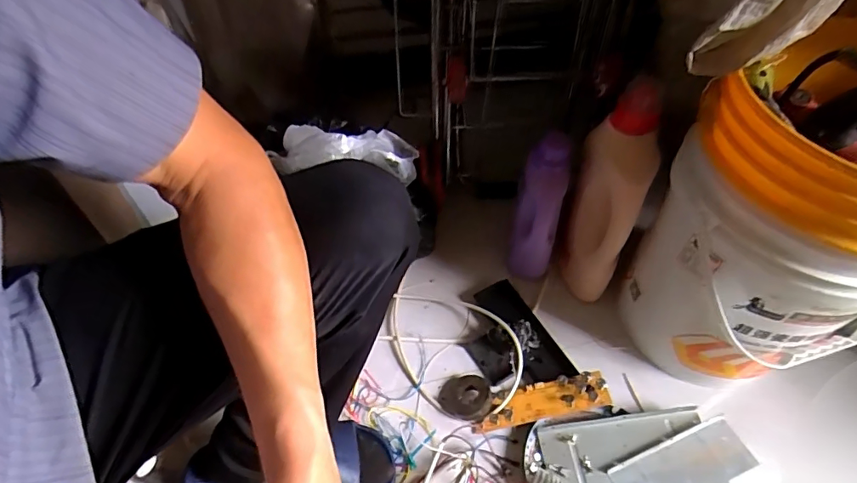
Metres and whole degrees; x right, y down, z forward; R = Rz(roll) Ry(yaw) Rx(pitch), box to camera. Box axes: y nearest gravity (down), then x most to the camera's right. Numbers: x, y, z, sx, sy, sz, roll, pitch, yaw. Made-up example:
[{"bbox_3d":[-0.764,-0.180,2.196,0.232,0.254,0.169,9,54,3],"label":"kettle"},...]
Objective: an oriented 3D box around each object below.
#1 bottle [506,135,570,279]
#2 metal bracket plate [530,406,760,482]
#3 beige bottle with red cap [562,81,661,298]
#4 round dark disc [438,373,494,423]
[{"bbox_3d":[0.191,-0.061,0.827,0.080,0.247,0.120,15,54,11],"label":"bottle"},{"bbox_3d":[0.297,0.326,0.682,0.300,0.051,0.163,-4,51,-5],"label":"metal bracket plate"},{"bbox_3d":[0.279,-0.062,0.771,0.085,0.338,0.143,8,53,6],"label":"beige bottle with red cap"},{"bbox_3d":[0.059,0.241,0.756,0.078,0.023,0.078,-11,44,11],"label":"round dark disc"}]

